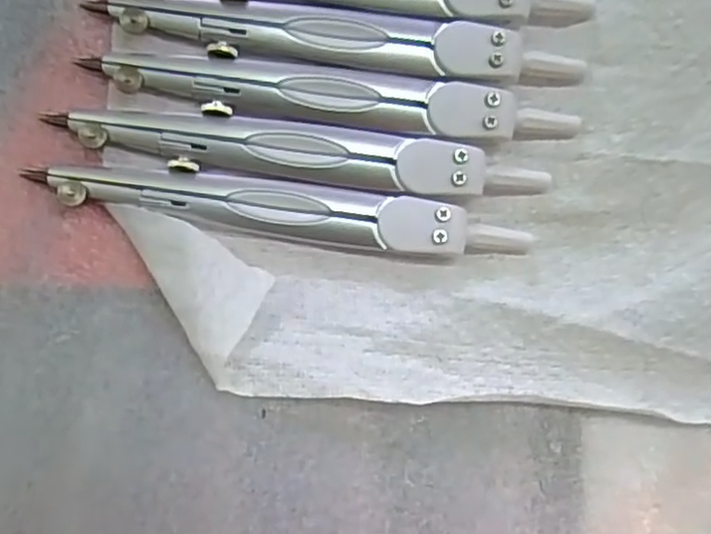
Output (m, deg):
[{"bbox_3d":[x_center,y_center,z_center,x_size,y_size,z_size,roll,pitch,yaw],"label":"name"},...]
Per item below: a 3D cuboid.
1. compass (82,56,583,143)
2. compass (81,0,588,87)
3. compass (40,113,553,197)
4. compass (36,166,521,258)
[{"bbox_3d":[-0.003,-0.044,0.183,0.125,0.005,0.015,4,89,-7],"label":"compass"},{"bbox_3d":[-0.001,-0.059,0.183,0.126,0.005,0.015,3,89,-7],"label":"compass"},{"bbox_3d":[-0.011,-0.029,0.181,0.125,0.006,0.014,5,88,-7],"label":"compass"},{"bbox_3d":[-0.016,-0.014,0.180,0.125,0.006,0.015,6,88,-7],"label":"compass"}]

